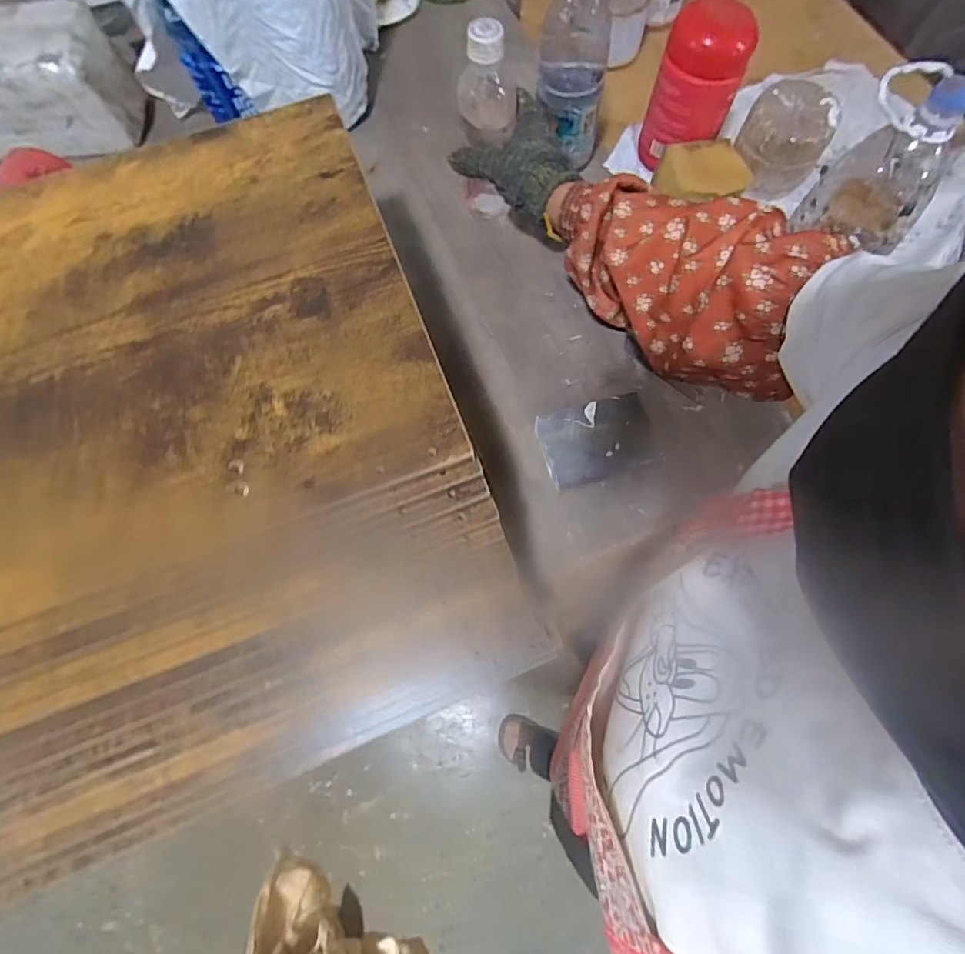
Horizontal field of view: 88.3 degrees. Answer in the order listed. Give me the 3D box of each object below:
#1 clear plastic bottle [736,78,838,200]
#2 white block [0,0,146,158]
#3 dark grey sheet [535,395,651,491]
[{"bbox_3d":[0.318,-0.361,0.539,0.083,0.072,0.082,-4,71,1],"label":"clear plastic bottle"},{"bbox_3d":[-0.534,-0.450,0.566,0.230,0.108,0.109,1,71,2],"label":"white block"},{"bbox_3d":[0.104,-0.035,0.453,0.099,0.010,0.074,-12,71,-2],"label":"dark grey sheet"}]

